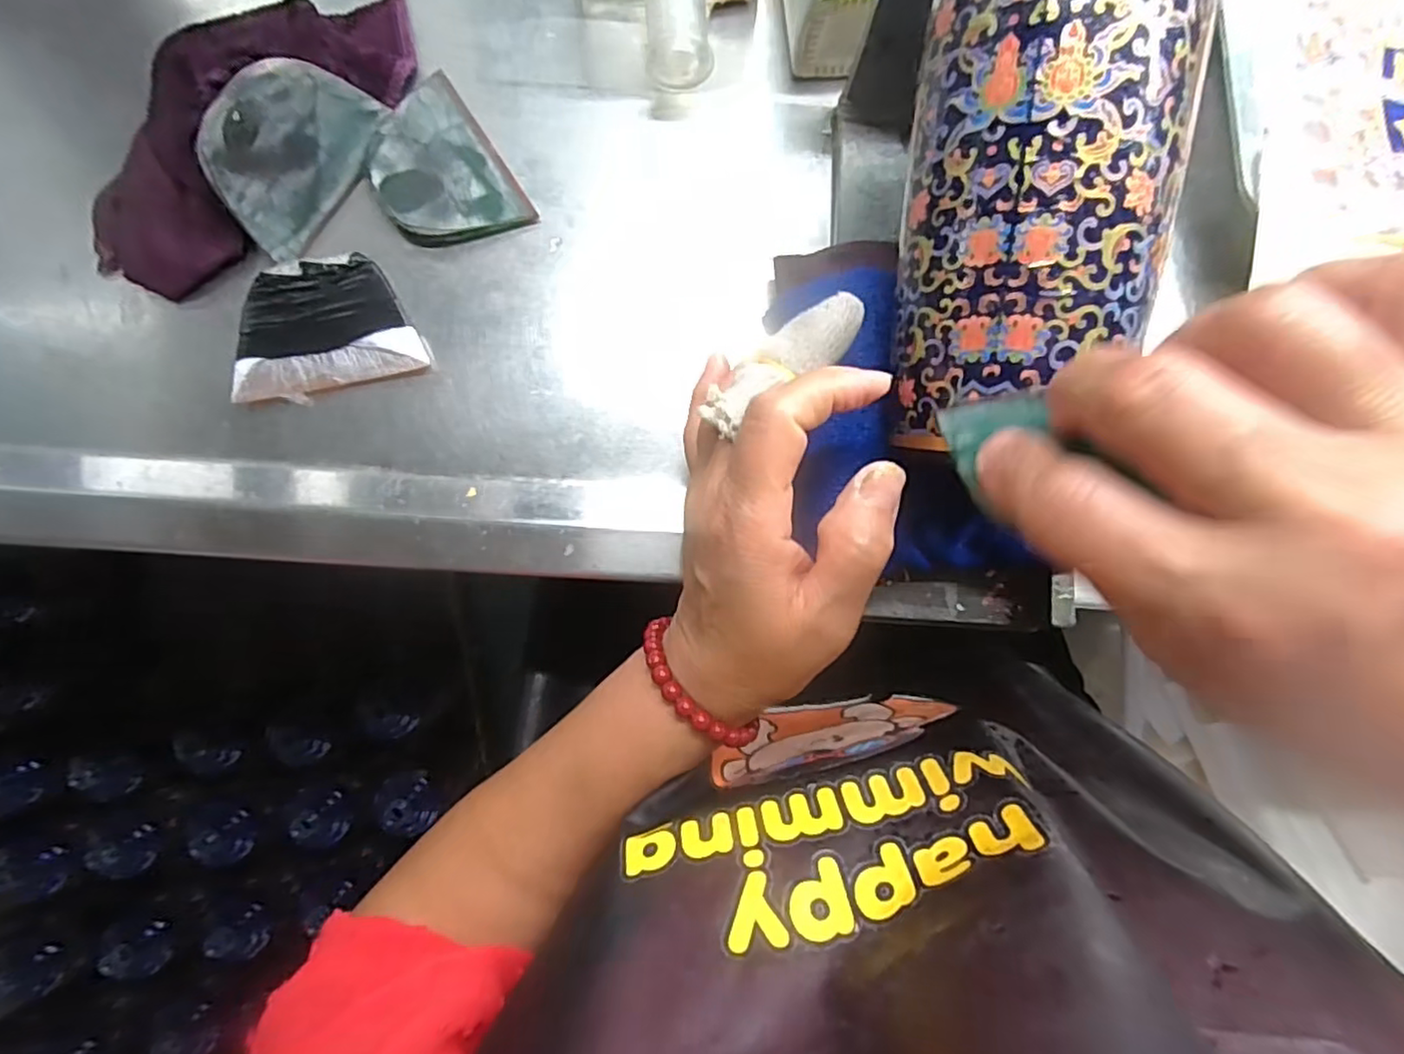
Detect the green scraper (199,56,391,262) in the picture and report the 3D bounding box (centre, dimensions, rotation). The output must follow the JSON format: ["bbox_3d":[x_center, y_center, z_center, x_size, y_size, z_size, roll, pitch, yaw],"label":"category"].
[{"bbox_3d":[-0.188,-0.168,0.291,0.056,0.007,0.081,29,95,-26],"label":"green scraper"}]

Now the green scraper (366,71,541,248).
[{"bbox_3d":[-0.124,-0.165,0.303,0.058,0.012,0.078,-34,90,-3],"label":"green scraper"}]

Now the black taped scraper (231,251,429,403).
[{"bbox_3d":[-0.177,-0.092,0.297,0.082,0.007,0.058,-18,89,-3],"label":"black taped scraper"}]

